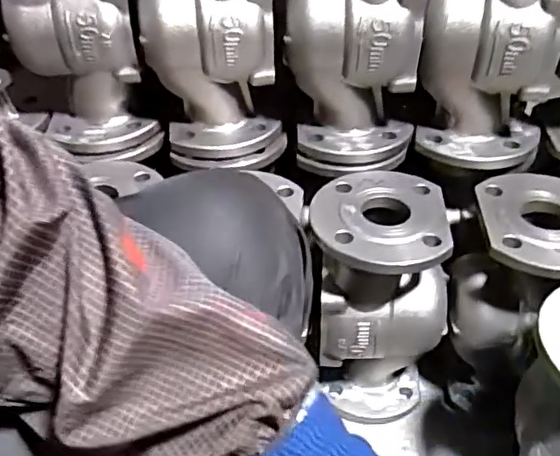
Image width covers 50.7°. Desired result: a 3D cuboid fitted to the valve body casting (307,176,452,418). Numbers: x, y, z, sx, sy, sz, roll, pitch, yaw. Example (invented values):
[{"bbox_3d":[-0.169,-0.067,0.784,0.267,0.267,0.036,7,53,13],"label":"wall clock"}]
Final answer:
[{"bbox_3d":[0.112,0.087,0.702,0.151,0.266,0.157,7,40,12],"label":"valve body casting"}]

